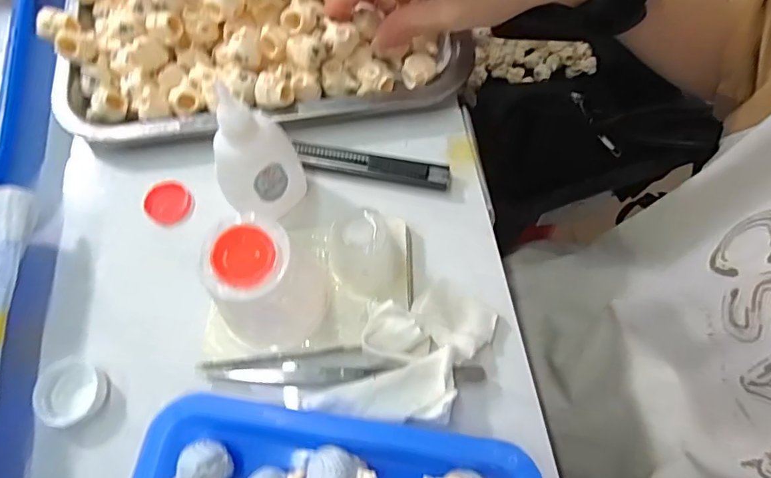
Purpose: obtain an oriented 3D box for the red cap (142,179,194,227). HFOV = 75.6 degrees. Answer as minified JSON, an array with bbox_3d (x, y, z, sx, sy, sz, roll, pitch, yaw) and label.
[{"bbox_3d":[-0.128,-0.022,0.292,0.026,0.006,0.027,0,67,0],"label":"red cap"}]

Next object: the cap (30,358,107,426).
[{"bbox_3d":[-0.158,0.076,0.247,0.031,0.010,0.030,0,67,0],"label":"cap"}]

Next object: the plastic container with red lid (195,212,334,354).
[{"bbox_3d":[-0.054,0.023,0.231,0.043,0.070,0.044,15,68,6],"label":"plastic container with red lid"}]

